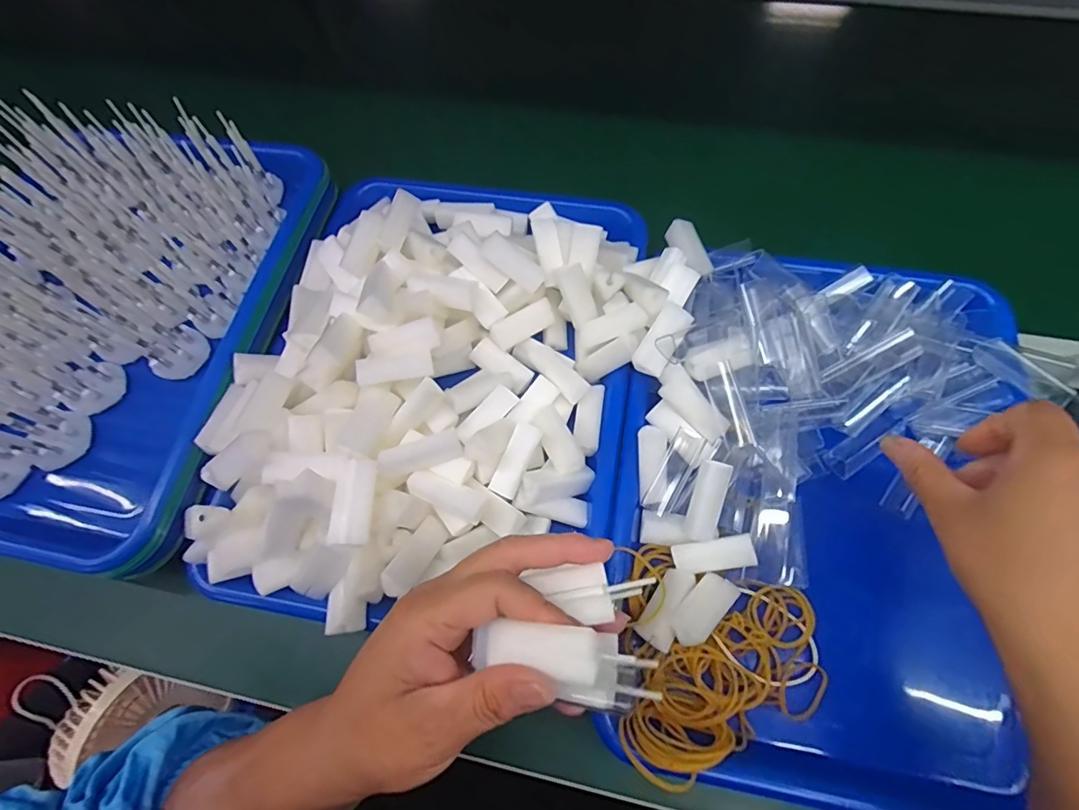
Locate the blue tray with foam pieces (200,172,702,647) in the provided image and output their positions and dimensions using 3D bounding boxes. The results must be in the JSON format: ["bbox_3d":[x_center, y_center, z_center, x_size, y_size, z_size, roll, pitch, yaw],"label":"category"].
[{"bbox_3d":[-0.060,-0.026,0.333,0.270,0.065,0.321,14,68,8],"label":"blue tray with foam pieces"}]

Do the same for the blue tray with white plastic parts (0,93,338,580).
[{"bbox_3d":[-0.311,-0.067,0.354,0.250,0.077,0.330,4,67,4],"label":"blue tray with white plastic parts"}]

